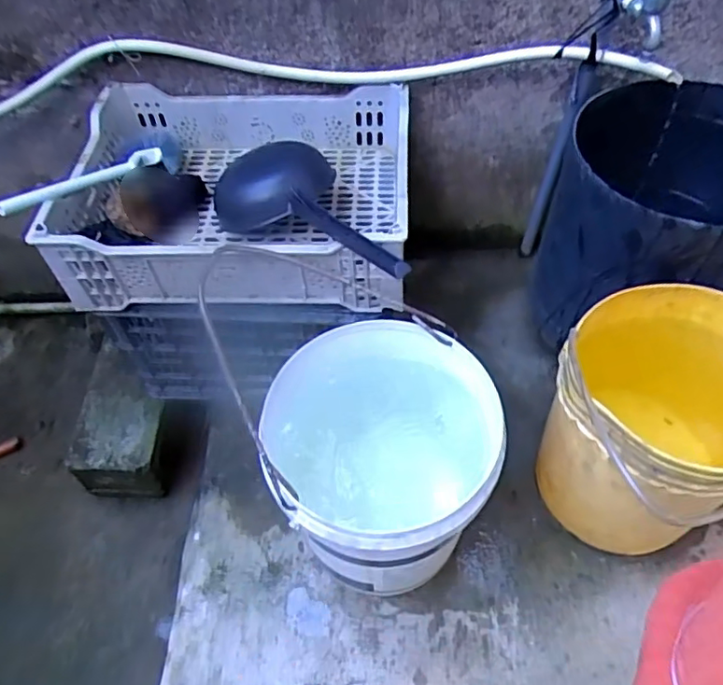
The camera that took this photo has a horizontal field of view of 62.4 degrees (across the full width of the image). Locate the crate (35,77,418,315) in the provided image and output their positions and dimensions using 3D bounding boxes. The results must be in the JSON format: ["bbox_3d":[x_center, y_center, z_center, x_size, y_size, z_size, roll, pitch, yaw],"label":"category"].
[{"bbox_3d":[-0.196,-0.250,0.980,0.531,0.149,0.386,0,56,4],"label":"crate"}]

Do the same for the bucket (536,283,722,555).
[{"bbox_3d":[0.427,0.115,0.906,0.274,0.341,0.298,-2,56,2],"label":"bucket"}]

